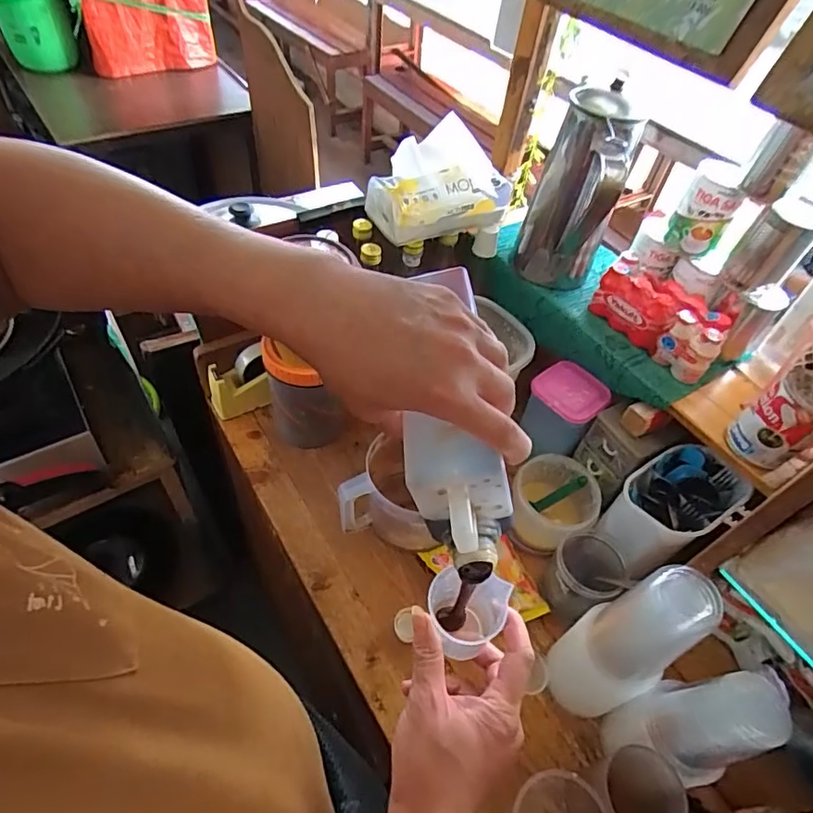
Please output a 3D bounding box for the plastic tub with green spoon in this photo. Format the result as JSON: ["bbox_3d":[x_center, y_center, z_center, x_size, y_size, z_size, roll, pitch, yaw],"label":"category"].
[{"bbox_3d":[0.211,0.141,0.758,0.114,0.086,0.123,3,51,-3],"label":"plastic tub with green spoon"}]

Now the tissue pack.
[{"bbox_3d":[0.045,-0.323,0.752,0.191,0.108,0.116,-20,56,-20],"label":"tissue pack"}]

